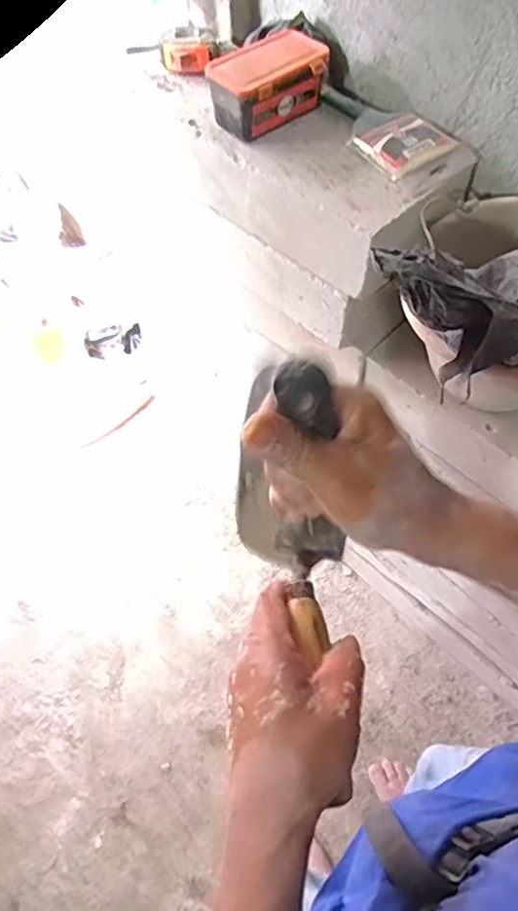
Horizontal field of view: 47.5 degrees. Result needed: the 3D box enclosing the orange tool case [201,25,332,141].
[{"bbox_3d":[0.014,-0.457,0.724,0.135,0.071,0.082,-36,64,-19],"label":"orange tool case"}]

